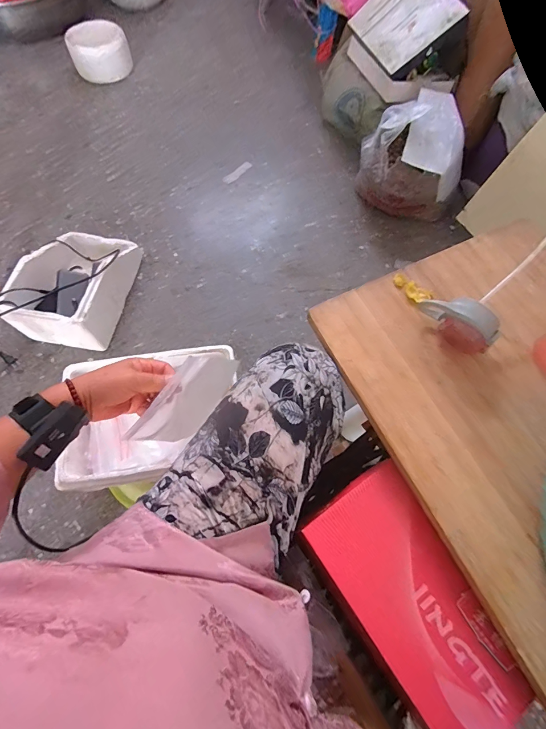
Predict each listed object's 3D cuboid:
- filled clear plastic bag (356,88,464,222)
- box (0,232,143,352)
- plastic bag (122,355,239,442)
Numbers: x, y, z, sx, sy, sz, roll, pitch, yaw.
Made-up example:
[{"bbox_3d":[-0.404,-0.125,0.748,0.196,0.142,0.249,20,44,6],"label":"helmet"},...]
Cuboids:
[{"bbox_3d":[0.462,-0.662,1.113,0.330,0.247,0.351,31,69,9],"label":"filled clear plastic bag"},{"bbox_3d":[-0.533,-0.233,0.925,0.257,0.168,0.346,9,67,1],"label":"box"},{"bbox_3d":[-0.118,0.052,0.496,0.043,0.121,0.174,36,70,11],"label":"plastic bag"}]

